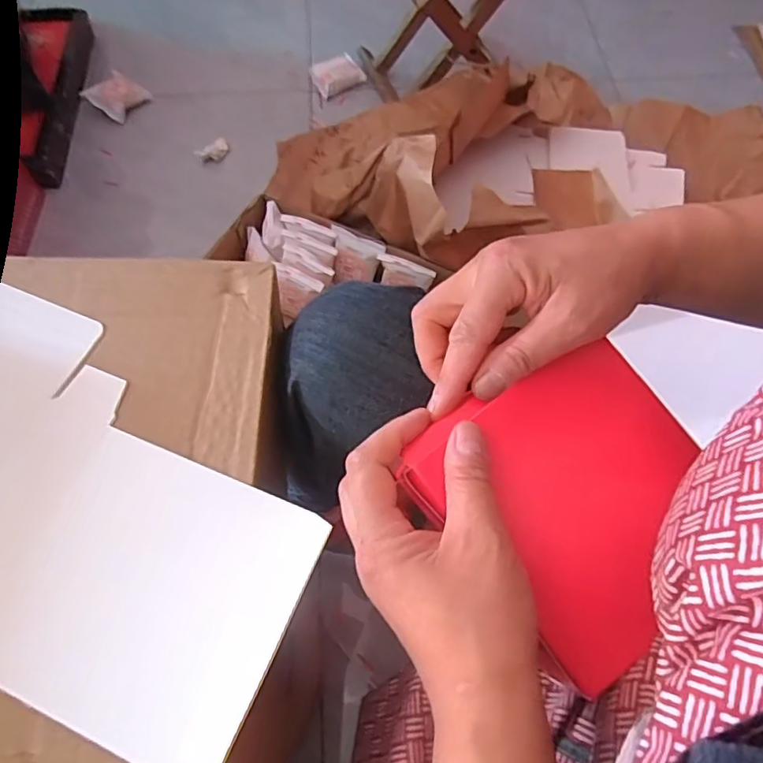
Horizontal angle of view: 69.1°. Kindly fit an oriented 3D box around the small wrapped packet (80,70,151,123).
[{"bbox_3d":[-0.497,-0.543,1.049,0.073,0.037,0.093,34,68,15],"label":"small wrapped packet"}]

